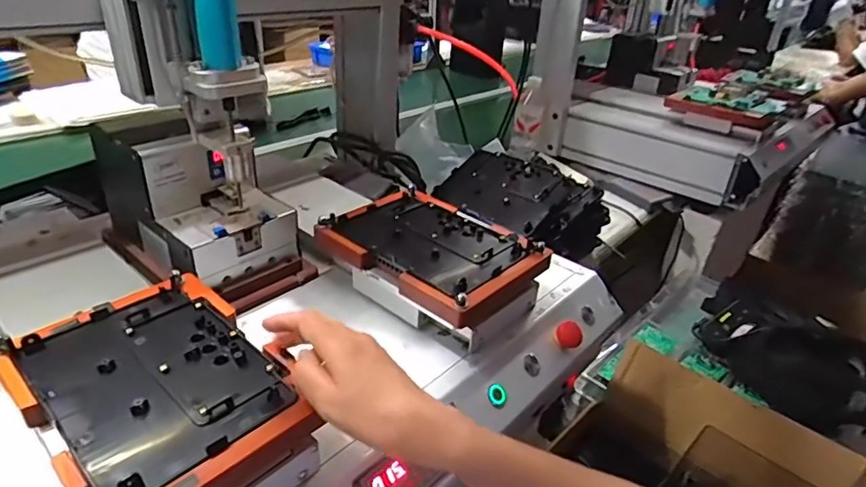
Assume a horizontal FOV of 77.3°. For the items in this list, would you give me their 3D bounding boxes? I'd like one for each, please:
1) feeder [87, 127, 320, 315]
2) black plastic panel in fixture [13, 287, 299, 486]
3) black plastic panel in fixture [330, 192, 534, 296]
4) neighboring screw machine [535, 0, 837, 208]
[{"bbox_3d":[-0.261,-0.044,0.602,0.219,0.164,0.140,23,35,29],"label":"feeder"},{"bbox_3d":[-0.203,0.095,0.400,0.186,0.009,0.131,28,37,34],"label":"black plastic panel in fixture"},{"bbox_3d":[-0.002,-0.006,0.607,0.187,0.015,0.137,27,37,34],"label":"black plastic panel in fixture"},{"bbox_3d":[0.606,-0.471,1.272,0.559,0.547,0.565,-24,40,-39],"label":"neighboring screw machine"}]

